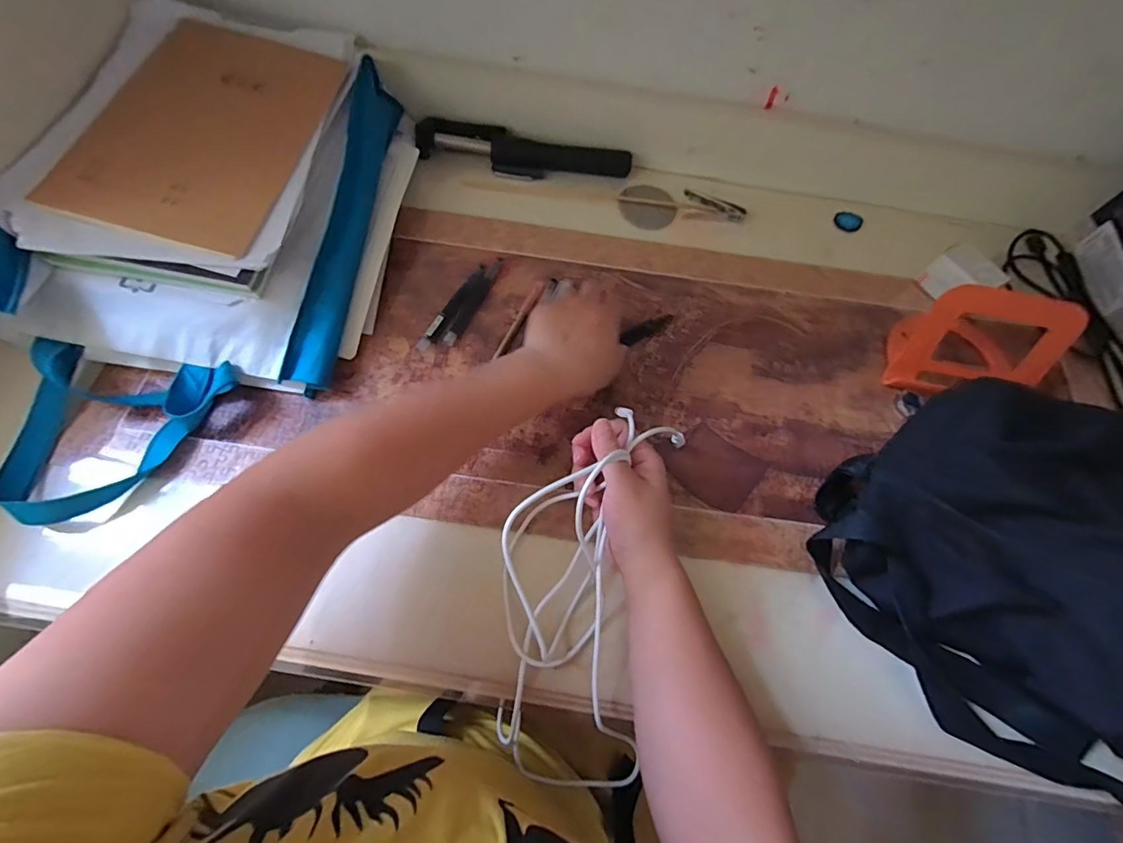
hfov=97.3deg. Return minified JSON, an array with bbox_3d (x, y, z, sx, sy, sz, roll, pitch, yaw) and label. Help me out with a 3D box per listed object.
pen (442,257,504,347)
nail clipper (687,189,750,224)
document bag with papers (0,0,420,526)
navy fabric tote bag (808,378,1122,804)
[{"bbox_3d":[-0.089,-0.123,0.502,0.015,0.007,0.112,22,66,7],"label":"pen"},{"bbox_3d":[0.178,-0.251,0.570,0.074,0.007,0.020,25,66,8],"label":"nail clipper"},{"bbox_3d":[-0.321,-0.165,0.451,0.296,0.070,0.506,12,77,-8],"label":"document bag with papers"},{"bbox_3d":[0.369,0.108,0.355,0.319,0.128,0.261,23,66,7],"label":"navy fabric tote bag"}]

